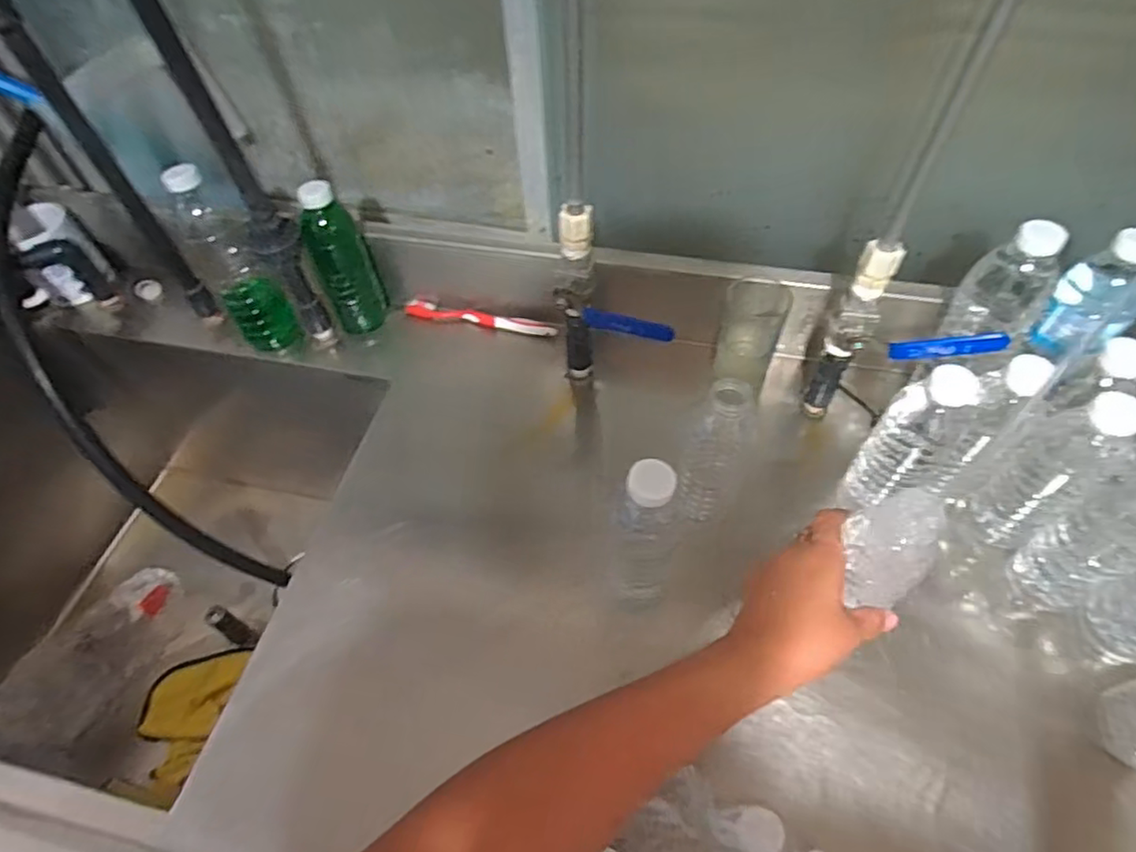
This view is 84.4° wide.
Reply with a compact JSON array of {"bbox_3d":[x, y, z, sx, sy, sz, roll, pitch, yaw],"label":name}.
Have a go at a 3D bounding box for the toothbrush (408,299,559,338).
[{"bbox_3d":[-0.103,-0.127,0.738,0.187,0.014,0.018,11,55,10],"label":"toothbrush"}]

